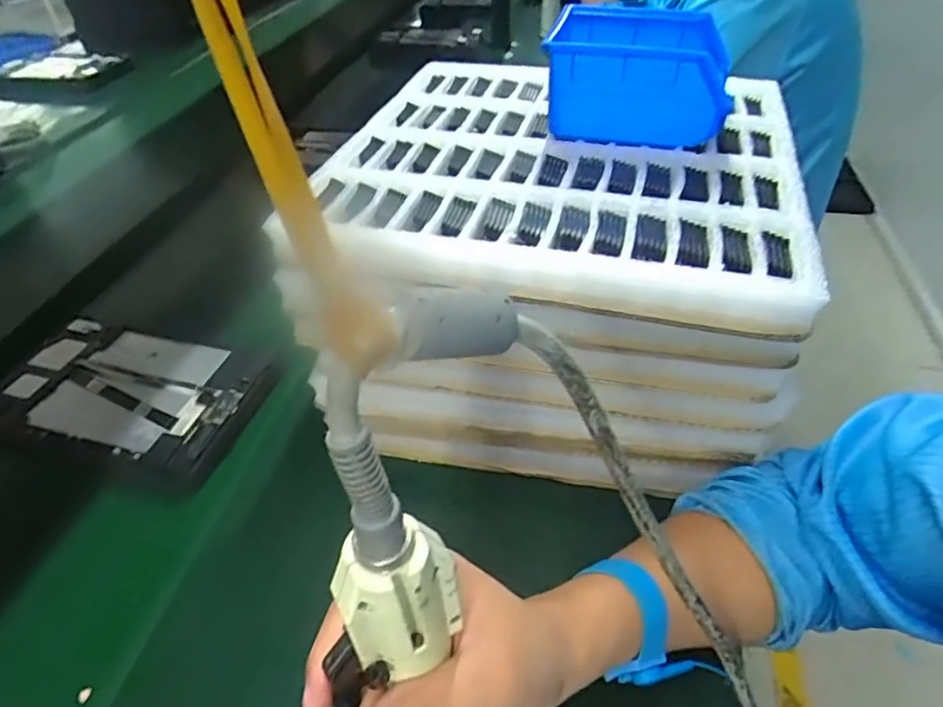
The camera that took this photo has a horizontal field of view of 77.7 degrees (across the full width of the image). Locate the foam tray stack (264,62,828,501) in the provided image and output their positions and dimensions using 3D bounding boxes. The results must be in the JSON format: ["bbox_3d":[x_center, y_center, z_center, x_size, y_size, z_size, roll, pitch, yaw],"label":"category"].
[{"bbox_3d":[0.066,-0.089,0.513,0.332,0.187,0.323,7,45,8],"label":"foam tray stack"}]

